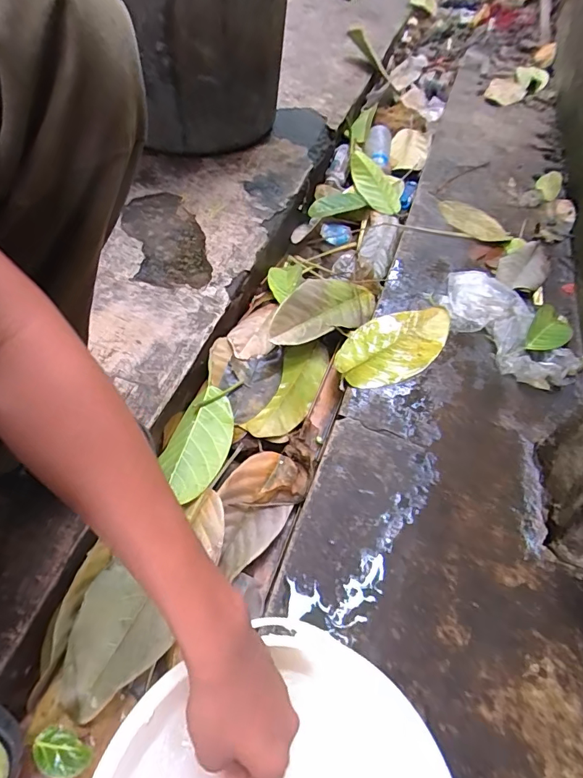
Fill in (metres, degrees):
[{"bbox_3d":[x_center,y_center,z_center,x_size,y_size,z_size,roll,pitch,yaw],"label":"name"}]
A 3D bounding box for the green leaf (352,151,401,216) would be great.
[{"bbox_3d":[0.184,-0.468,1.002,0.086,0.037,0.199,-19,70,-15],"label":"green leaf"}]

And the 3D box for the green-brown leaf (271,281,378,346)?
[{"bbox_3d":[0.060,-0.132,0.724,0.103,0.049,0.256,40,45,24],"label":"green-brown leaf"}]

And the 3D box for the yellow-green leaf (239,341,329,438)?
[{"bbox_3d":[-0.001,0.002,0.663,0.070,0.025,0.186,20,56,12],"label":"yellow-green leaf"}]

